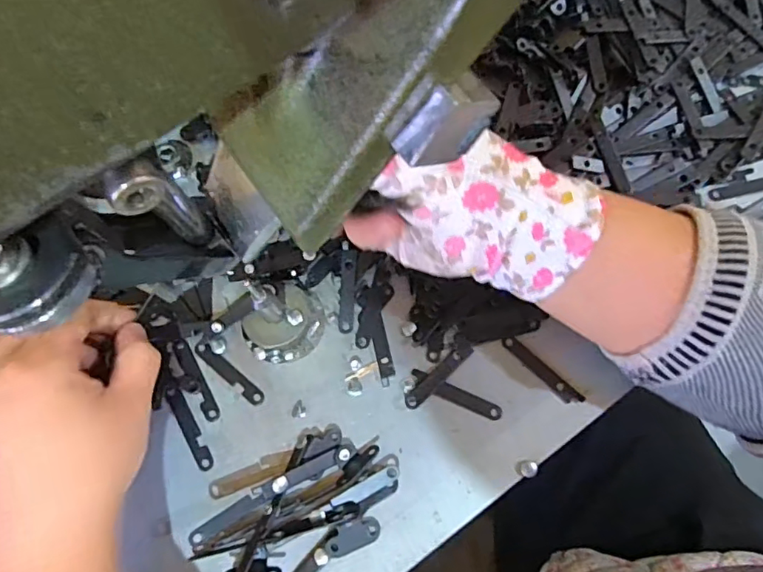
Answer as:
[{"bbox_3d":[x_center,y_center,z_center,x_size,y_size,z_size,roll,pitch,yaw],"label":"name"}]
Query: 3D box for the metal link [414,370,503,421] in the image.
[{"bbox_3d":[0.042,0.061,0.308,0.053,0.004,0.008,24,78,4],"label":"metal link"}]

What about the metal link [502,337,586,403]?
[{"bbox_3d":[0.091,0.048,0.311,0.052,0.005,0.008,43,81,8],"label":"metal link"}]

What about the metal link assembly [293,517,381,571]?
[{"bbox_3d":[-0.038,0.146,0.282,0.082,0.012,0.019,-36,80,-8],"label":"metal link assembly"}]

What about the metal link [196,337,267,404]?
[{"bbox_3d":[-0.088,0.050,0.318,0.051,0.004,0.009,41,80,8],"label":"metal link"}]

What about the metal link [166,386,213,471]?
[{"bbox_3d":[-0.108,0.080,0.310,0.009,0.004,0.051,-29,80,-7],"label":"metal link"}]

